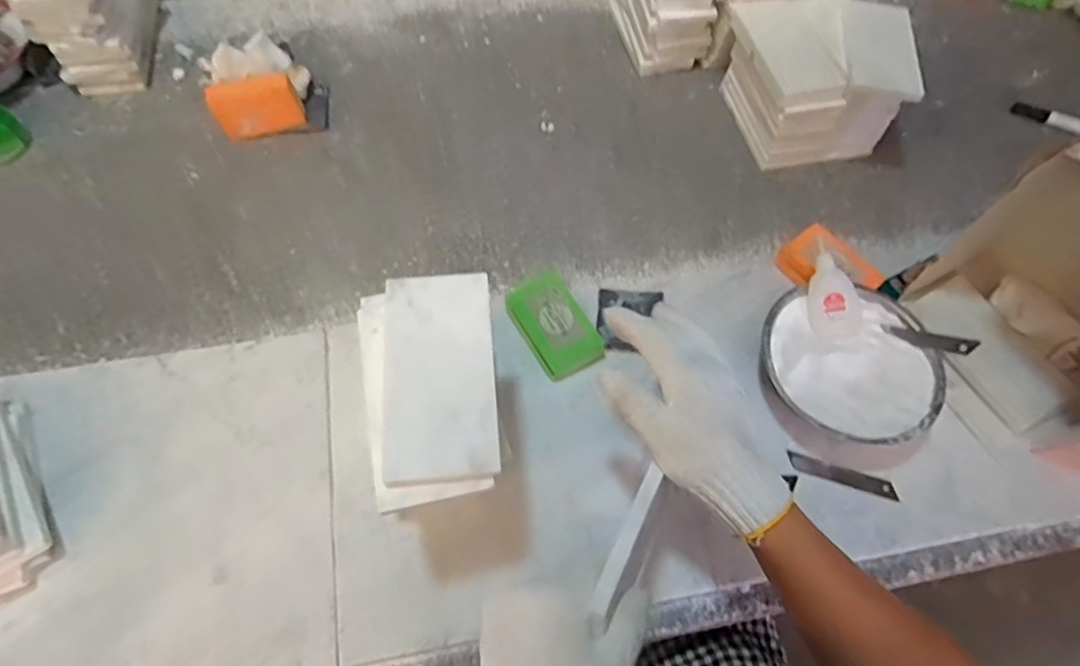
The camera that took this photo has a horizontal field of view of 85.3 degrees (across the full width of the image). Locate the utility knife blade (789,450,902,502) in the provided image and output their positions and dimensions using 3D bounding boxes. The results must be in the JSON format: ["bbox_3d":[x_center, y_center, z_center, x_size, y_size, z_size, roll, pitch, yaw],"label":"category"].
[{"bbox_3d":[0.278,0.132,0.539,0.099,0.004,0.019,16,58,4],"label":"utility knife blade"}]

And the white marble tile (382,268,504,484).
[{"bbox_3d":[-0.068,0.024,0.398,0.074,0.011,0.148,-4,65,-6],"label":"white marble tile"}]

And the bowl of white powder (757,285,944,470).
[{"bbox_3d":[0.286,0.042,0.555,0.155,0.051,0.157,0,64,-1],"label":"bowl of white powder"}]

